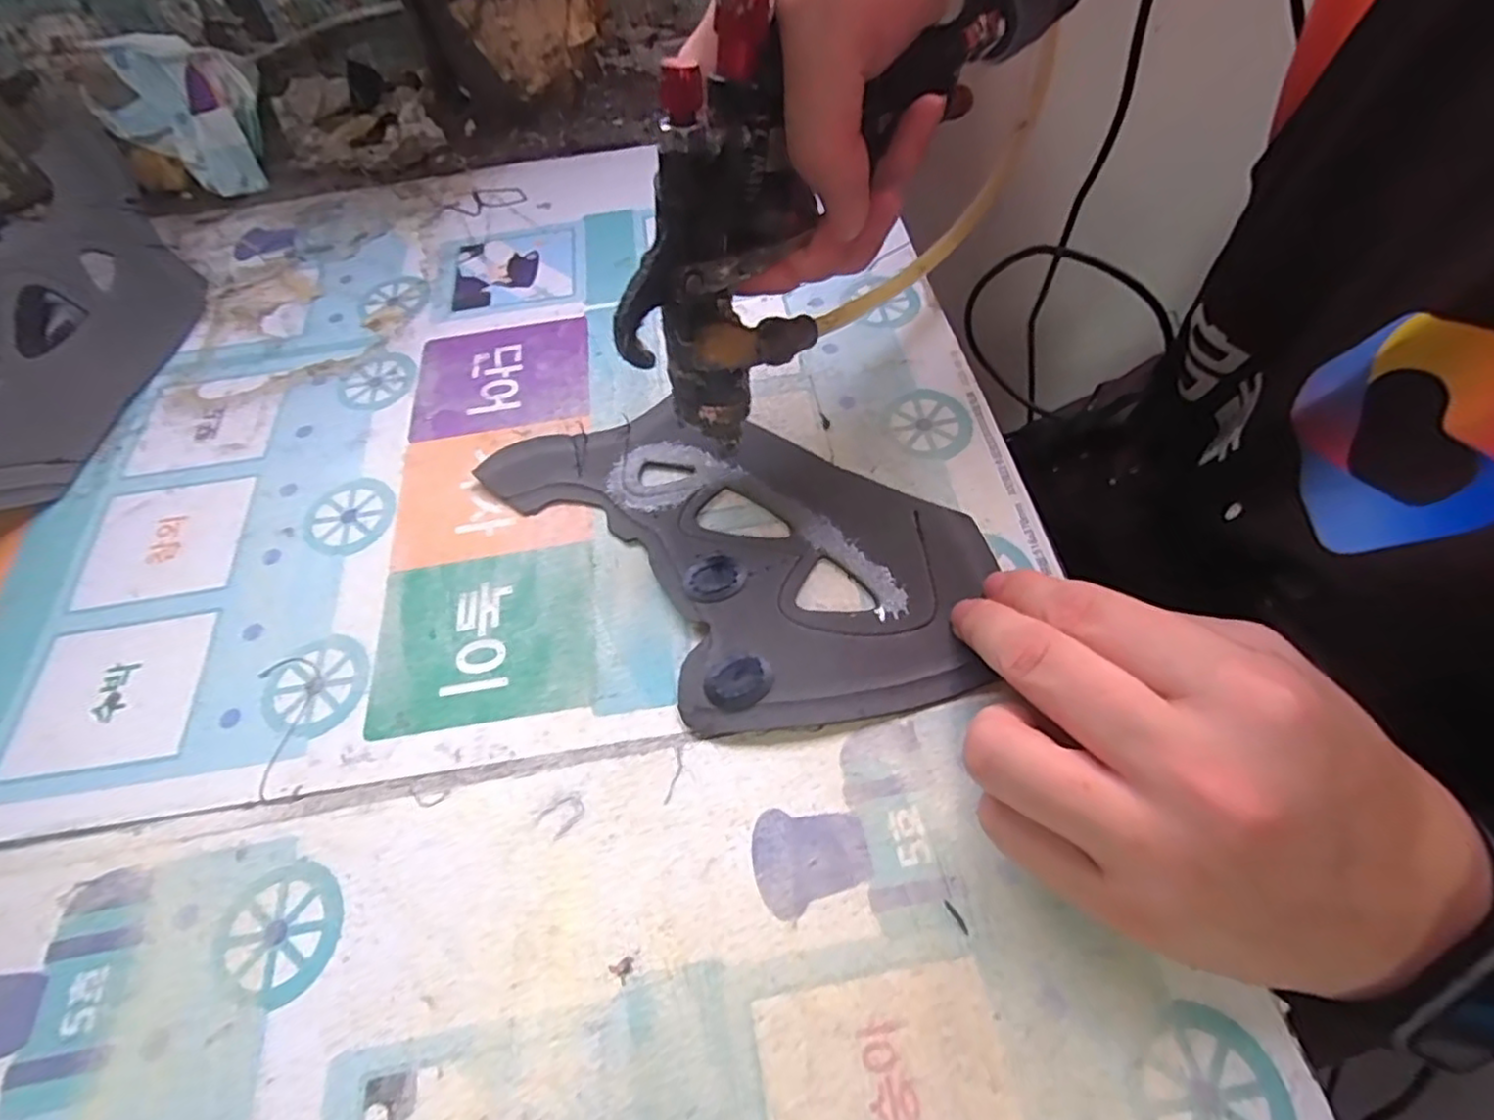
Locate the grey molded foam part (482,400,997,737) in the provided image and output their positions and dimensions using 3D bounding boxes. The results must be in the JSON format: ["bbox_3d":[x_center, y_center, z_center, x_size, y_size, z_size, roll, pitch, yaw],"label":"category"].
[{"bbox_3d":[-0.002,-0.013,0.273,0.125,0.009,0.197,-38,63,-17],"label":"grey molded foam part"}]

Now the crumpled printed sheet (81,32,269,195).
[{"bbox_3d":[-0.351,-0.278,0.420,0.073,0.075,0.062,12,61,12],"label":"crumpled printed sheet"}]

